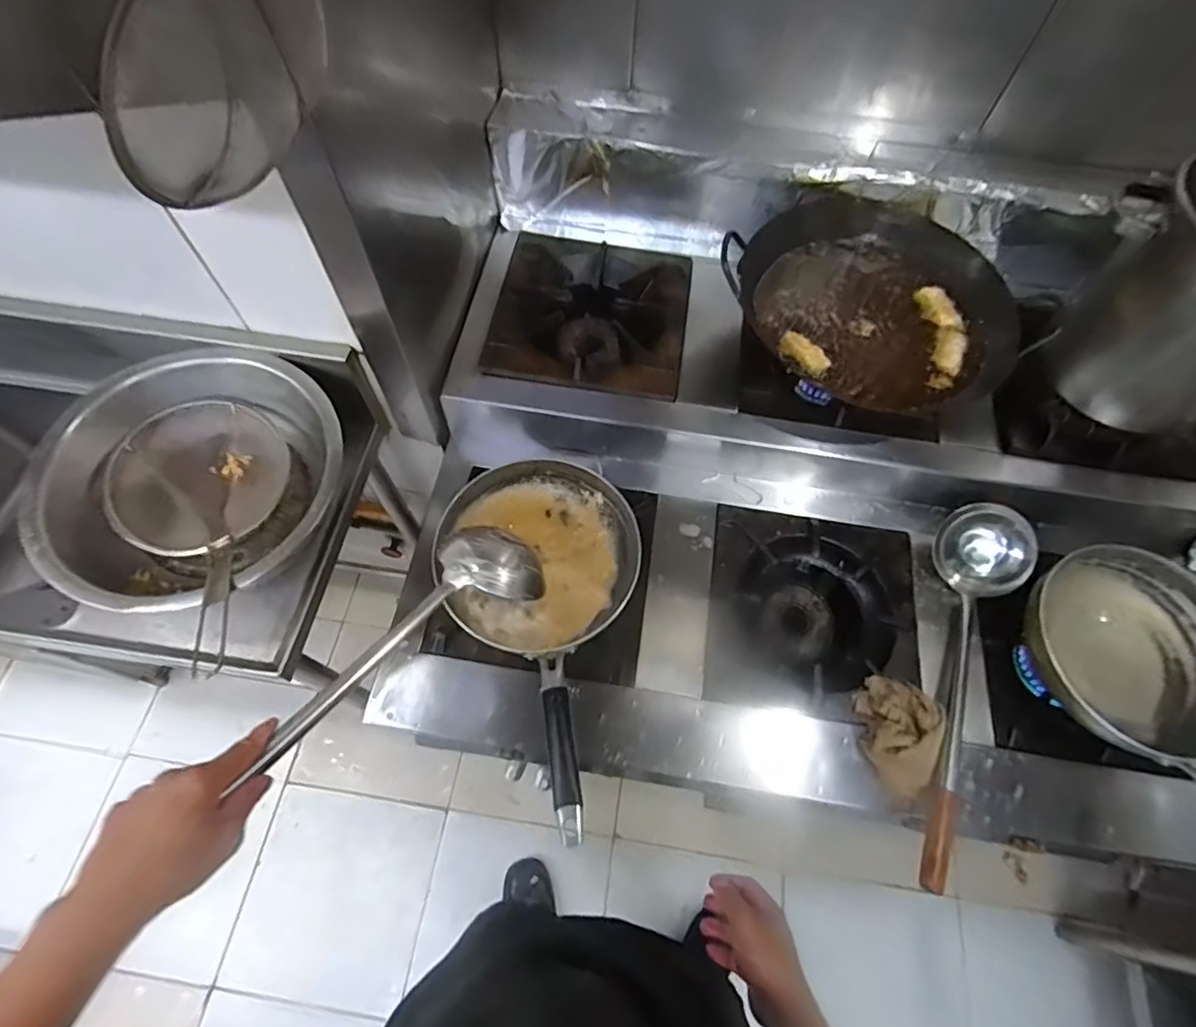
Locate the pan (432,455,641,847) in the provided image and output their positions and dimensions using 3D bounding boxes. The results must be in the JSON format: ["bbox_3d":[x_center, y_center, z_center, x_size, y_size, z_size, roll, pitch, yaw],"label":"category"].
[{"bbox_3d":[-0.083,0.142,0.793,0.277,0.114,0.482,1,63,-2],"label":"pan"}]

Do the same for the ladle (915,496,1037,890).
[{"bbox_3d":[0.500,0.217,0.764,0.126,0.069,0.510,18,64,7],"label":"ladle"}]

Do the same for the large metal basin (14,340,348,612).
[{"bbox_3d":[-0.499,-0.047,0.755,0.348,0.122,0.305,0,63,-2],"label":"large metal basin"}]

